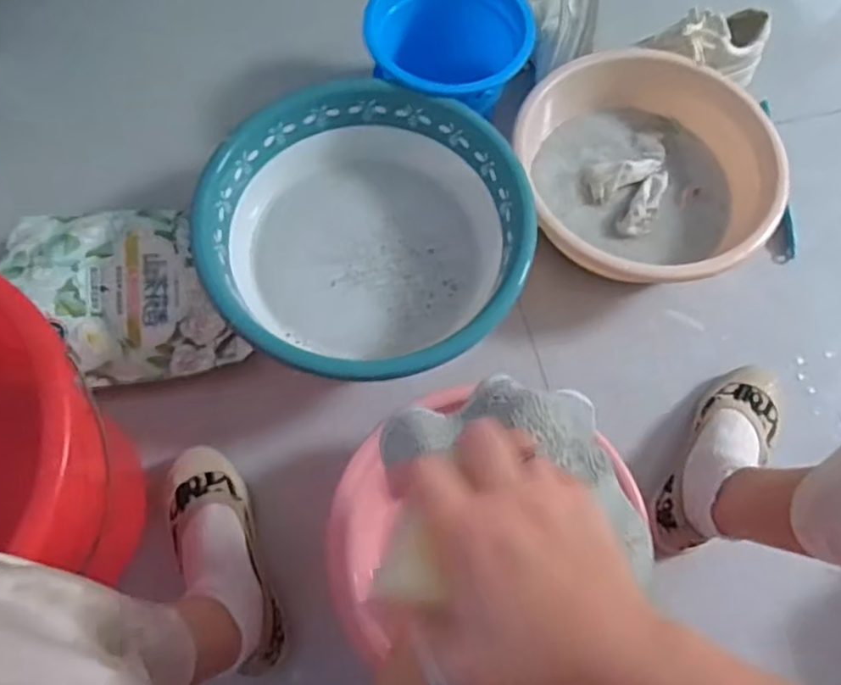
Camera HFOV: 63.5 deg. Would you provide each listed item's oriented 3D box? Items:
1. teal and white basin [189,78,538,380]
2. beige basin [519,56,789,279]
[{"bbox_3d":[-0.064,-0.125,0.785,0.347,0.108,0.353,0,70,-1],"label":"teal and white basin"},{"bbox_3d":[0.273,-0.210,0.852,0.311,0.105,0.316,0,70,-1],"label":"beige basin"}]

